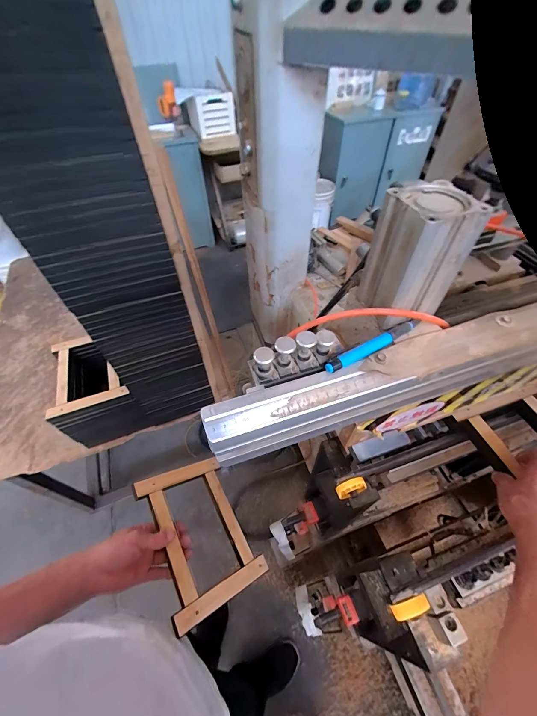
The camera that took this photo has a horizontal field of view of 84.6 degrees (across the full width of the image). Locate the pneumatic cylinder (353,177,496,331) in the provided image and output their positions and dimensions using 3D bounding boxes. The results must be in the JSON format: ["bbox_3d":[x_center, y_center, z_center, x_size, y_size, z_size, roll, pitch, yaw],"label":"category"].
[{"bbox_3d":[0.140,-0.097,0.295,0.071,0.119,0.069,-15,53,-10],"label":"pneumatic cylinder"}]

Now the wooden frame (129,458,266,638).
[{"bbox_3d":[-0.123,0.315,0.546,0.177,0.016,0.239,-3,49,-43],"label":"wooden frame"}]

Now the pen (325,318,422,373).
[{"bbox_3d":[0.110,-0.014,0.302,0.125,0.009,0.011,-25,56,-17],"label":"pen"}]

